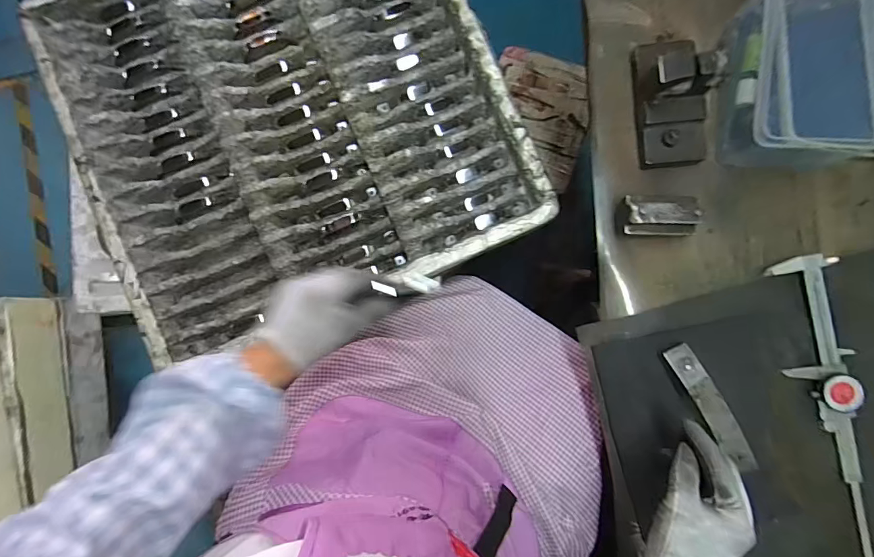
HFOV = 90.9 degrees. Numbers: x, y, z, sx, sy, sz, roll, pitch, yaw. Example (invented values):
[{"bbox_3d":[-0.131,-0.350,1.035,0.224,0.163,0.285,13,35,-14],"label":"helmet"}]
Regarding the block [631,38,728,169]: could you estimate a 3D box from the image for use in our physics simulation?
[{"bbox_3d":[0.241,-0.190,0.435,0.066,0.076,0.137,-10,86,2],"label":"block"}]

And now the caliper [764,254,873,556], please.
[{"bbox_3d":[0.403,0.139,0.440,0.058,0.027,0.322,-9,86,2],"label":"caliper"}]

